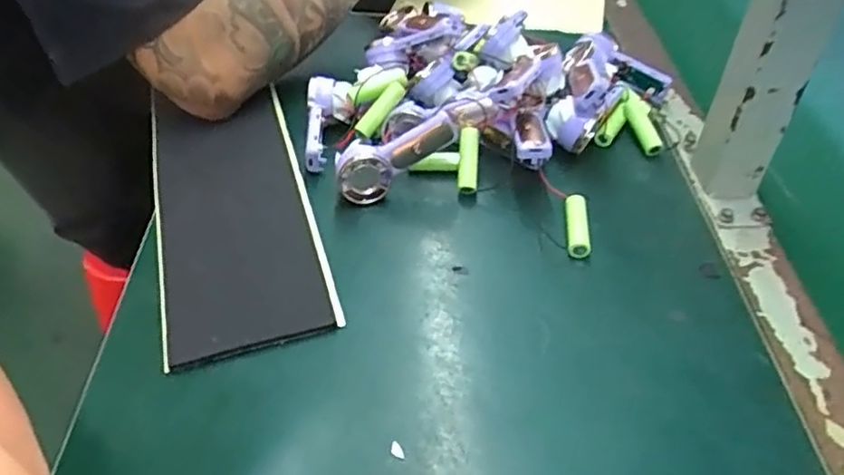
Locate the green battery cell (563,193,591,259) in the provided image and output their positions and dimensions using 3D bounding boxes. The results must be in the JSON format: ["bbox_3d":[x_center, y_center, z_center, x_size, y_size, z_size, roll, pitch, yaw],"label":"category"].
[{"bbox_3d":[0.108,-0.008,0.455,0.014,0.013,0.049,3,45,3],"label":"green battery cell"}]

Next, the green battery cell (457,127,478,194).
[{"bbox_3d":[0.034,-0.058,0.488,0.014,0.013,0.049,2,81,1],"label":"green battery cell"}]

